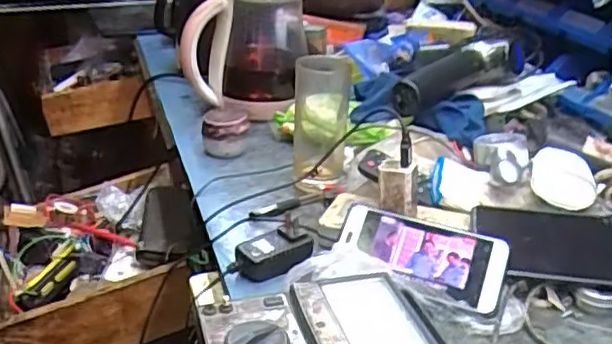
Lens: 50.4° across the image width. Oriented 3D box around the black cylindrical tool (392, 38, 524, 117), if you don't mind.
[{"bbox_3d":[0.213,-0.136,0.913,0.222,0.070,0.058,-17,32,-35],"label":"black cylindrical tool"}]

